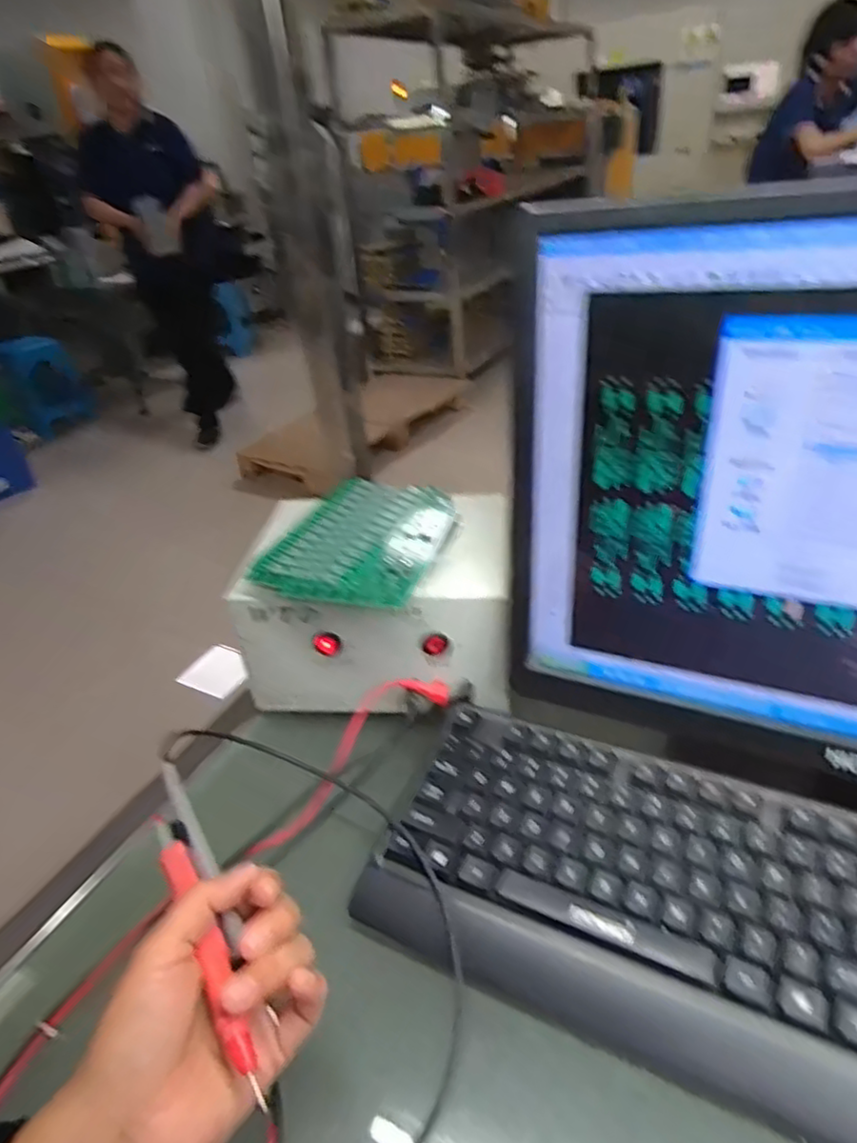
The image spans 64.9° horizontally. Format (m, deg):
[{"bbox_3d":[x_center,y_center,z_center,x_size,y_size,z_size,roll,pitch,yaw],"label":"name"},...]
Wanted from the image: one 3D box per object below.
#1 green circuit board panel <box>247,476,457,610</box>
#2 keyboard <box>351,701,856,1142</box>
[{"bbox_3d":[-0.048,-0.028,0.498,0.122,0.016,0.154,7,35,20],"label":"green circuit board panel"},{"bbox_3d":[0.179,0.189,0.345,0.425,0.037,0.160,12,37,26],"label":"keyboard"}]

